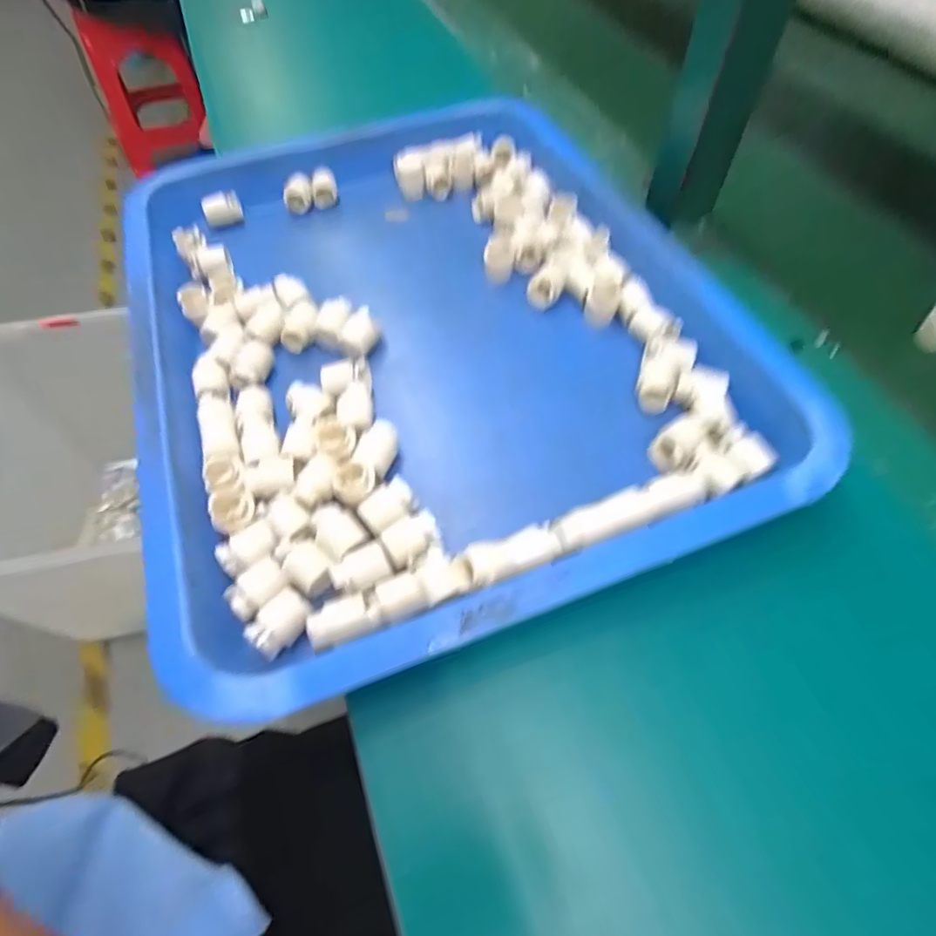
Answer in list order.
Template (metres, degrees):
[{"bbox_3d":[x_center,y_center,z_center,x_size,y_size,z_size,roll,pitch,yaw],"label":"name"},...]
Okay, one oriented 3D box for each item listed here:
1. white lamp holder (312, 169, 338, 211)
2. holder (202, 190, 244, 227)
[{"bbox_3d":[-0.119,-0.230,0.447,0.020,0.030,0.017,-13,58,-7],"label":"white lamp holder"},{"bbox_3d":[-0.197,-0.207,0.434,0.029,0.022,0.016,-25,60,-14],"label":"holder"}]

